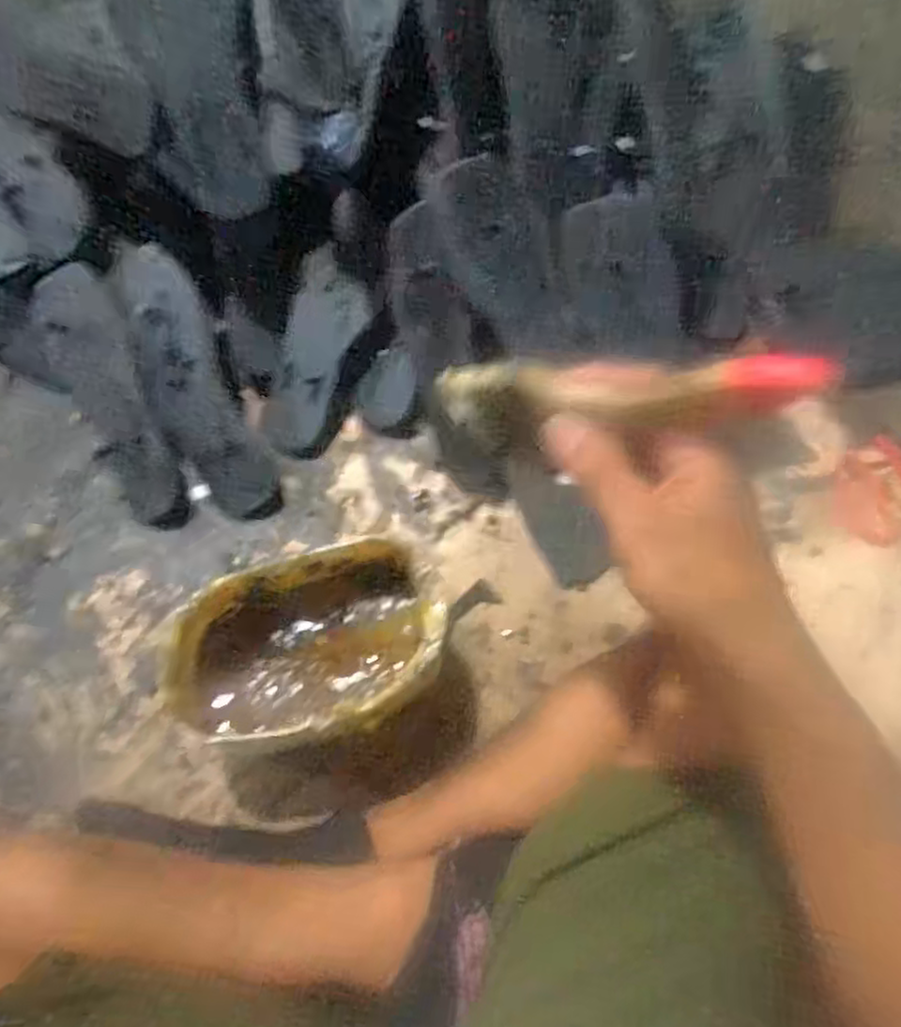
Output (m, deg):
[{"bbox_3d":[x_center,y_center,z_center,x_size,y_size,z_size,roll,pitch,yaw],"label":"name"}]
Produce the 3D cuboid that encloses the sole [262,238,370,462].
[{"bbox_3d":[-0.123,-0.143,0.649,0.067,0.016,0.183,18,103,4],"label":"sole"}]

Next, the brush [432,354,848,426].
[{"bbox_3d":[0.071,-0.054,0.305,0.164,0.016,0.023,3,71,27],"label":"brush"}]

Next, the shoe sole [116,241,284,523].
[{"bbox_3d":[-0.237,-0.111,0.640,0.076,0.025,0.251,-23,99,-8],"label":"shoe sole"}]

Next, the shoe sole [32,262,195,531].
[{"bbox_3d":[-0.305,-0.102,0.642,0.073,0.030,0.246,-24,92,-8],"label":"shoe sole"}]

